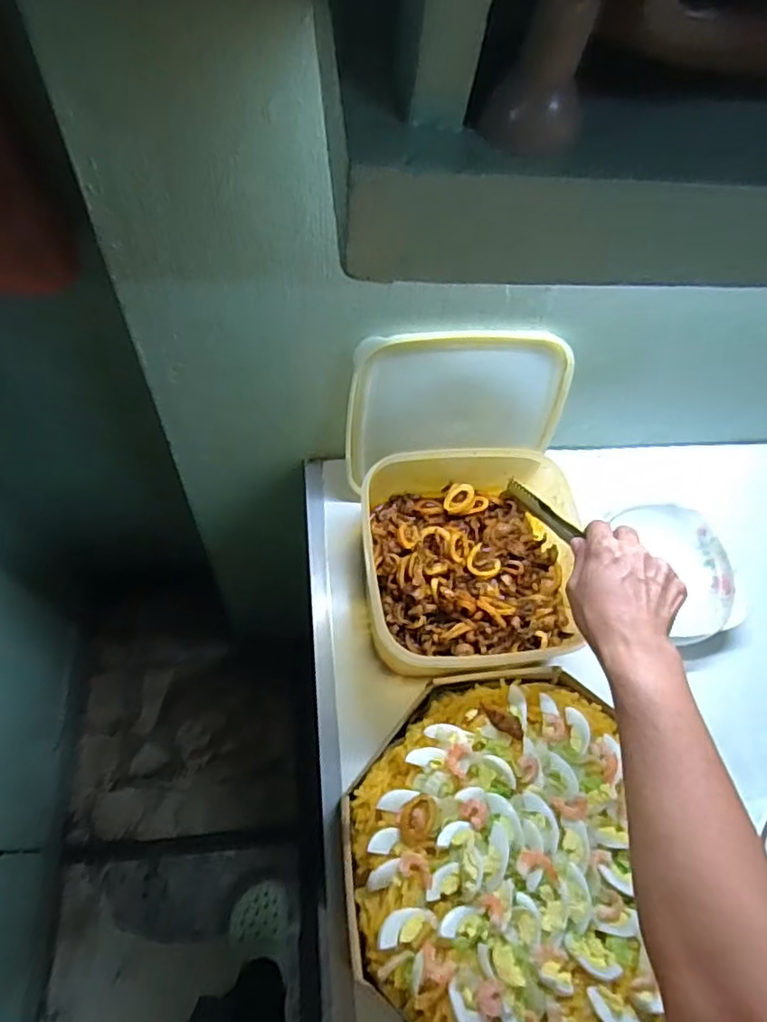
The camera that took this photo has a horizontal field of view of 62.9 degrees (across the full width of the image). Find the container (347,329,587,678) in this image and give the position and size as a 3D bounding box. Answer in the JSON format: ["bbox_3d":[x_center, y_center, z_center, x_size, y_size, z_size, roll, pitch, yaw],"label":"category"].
[{"bbox_3d":[0.085,0.001,0.587,0.207,0.188,0.249,-5,62,-6],"label":"container"}]

